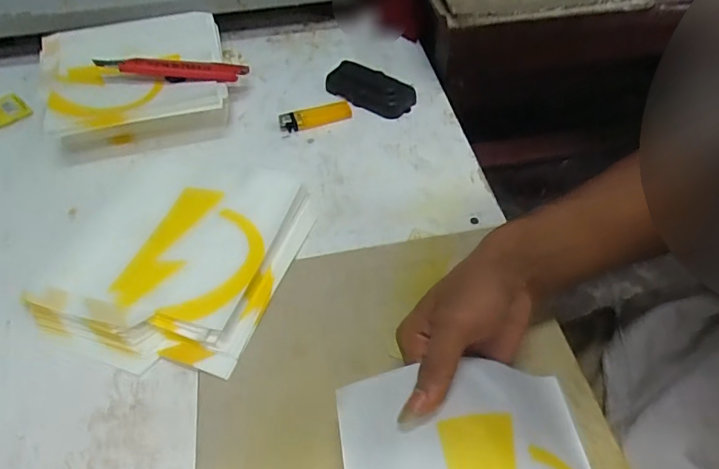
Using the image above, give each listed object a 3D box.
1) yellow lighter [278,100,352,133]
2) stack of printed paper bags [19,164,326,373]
[{"bbox_3d":[-0.049,-0.131,0.540,0.080,0.013,0.026,-14,53,-8],"label":"yellow lighter"},{"bbox_3d":[-0.166,0.009,0.431,0.207,0.021,0.207,16,55,15],"label":"stack of printed paper bags"}]

